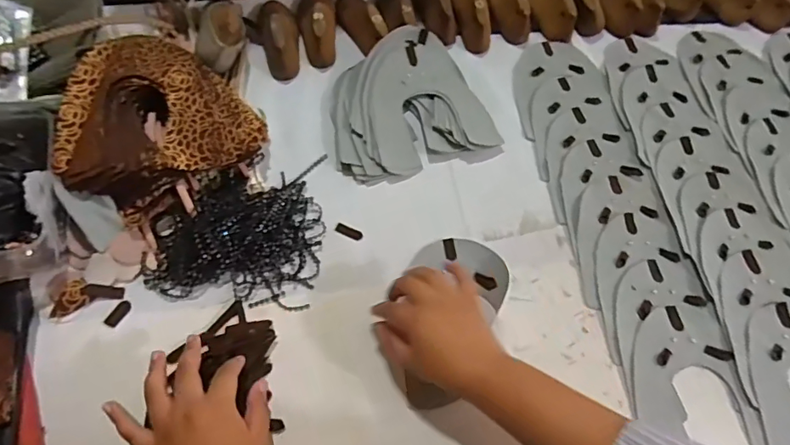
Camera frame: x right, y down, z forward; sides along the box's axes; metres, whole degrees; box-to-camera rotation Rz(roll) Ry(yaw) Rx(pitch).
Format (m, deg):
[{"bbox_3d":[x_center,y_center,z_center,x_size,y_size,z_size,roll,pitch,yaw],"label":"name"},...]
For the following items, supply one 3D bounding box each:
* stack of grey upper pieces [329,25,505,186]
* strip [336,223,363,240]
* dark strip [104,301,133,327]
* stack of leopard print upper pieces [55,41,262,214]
[{"bbox_3d":[0.011,-0.149,0.619,0.200,0.044,0.186,-16,63,-13],"label":"stack of grey upper pieces"},{"bbox_3d":[-0.050,0.010,0.548,0.030,0.004,0.011,23,61,9],"label":"strip"},{"bbox_3d":[-0.268,0.088,0.483,0.014,0.005,0.027,25,62,10],"label":"dark strip"},{"bbox_3d":[-0.255,-0.113,0.529,0.198,0.064,0.179,-27,66,-18],"label":"stack of leopard print upper pieces"}]

